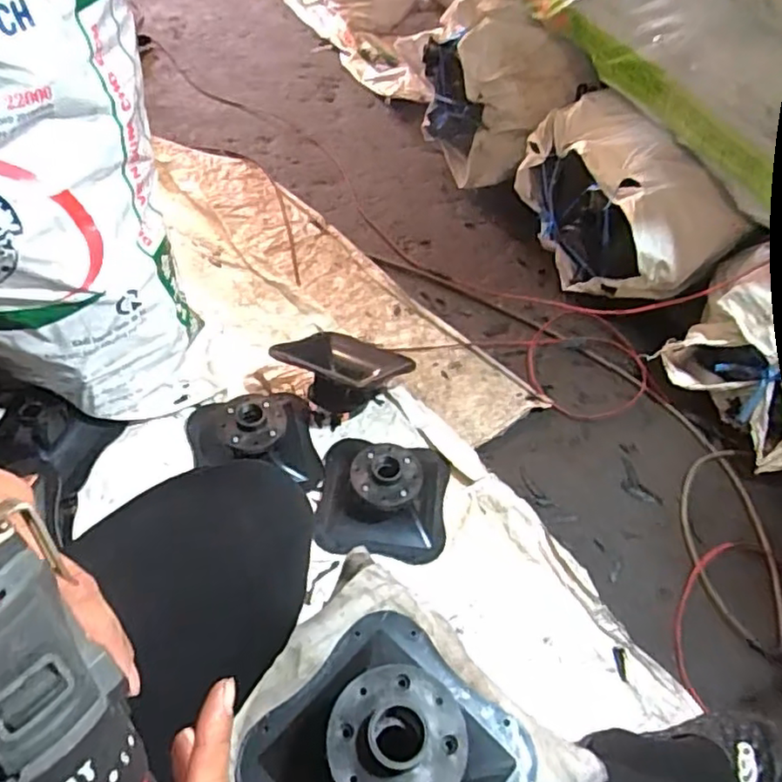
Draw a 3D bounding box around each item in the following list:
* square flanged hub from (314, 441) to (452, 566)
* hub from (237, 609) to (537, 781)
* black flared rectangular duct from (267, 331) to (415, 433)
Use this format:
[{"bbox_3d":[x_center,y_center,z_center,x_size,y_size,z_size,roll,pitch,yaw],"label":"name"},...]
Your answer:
[{"bbox_3d":[-0.008,0.134,0.880,0.179,0.085,0.178,5,52,-1],"label":"square flanged hub"},{"bbox_3d":[-0.002,0.266,0.462,0.182,0.077,0.187,39,59,23],"label":"hub"},{"bbox_3d":[-0.073,-0.044,0.991,0.173,0.122,0.170,30,56,18],"label":"black flared rectangular duct"}]

